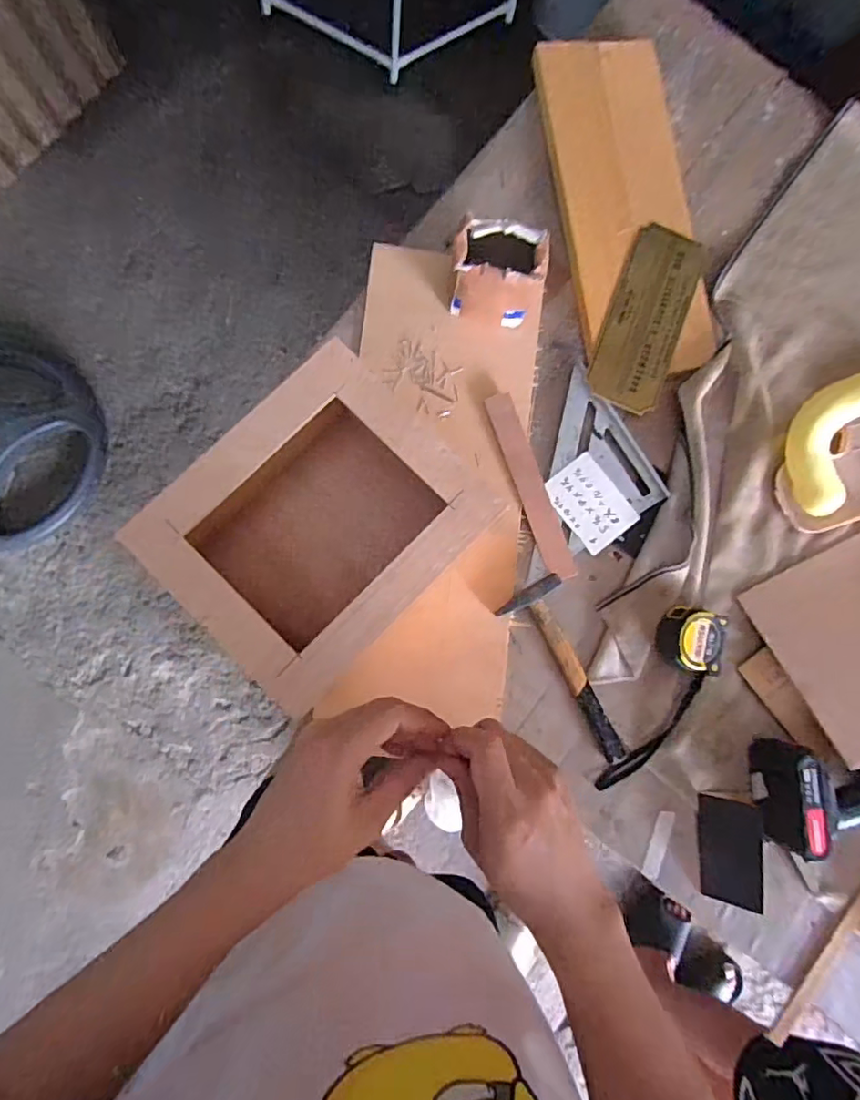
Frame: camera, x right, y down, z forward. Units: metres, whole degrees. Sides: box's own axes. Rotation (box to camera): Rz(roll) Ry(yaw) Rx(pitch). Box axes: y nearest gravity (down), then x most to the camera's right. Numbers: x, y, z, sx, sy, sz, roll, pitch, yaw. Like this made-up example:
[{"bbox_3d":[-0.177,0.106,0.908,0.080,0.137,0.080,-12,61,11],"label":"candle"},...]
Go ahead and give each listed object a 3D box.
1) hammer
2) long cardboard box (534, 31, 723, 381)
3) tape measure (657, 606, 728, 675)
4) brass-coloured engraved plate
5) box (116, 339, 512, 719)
[{"bbox_3d":[0.154,0.128,0.601,0.066,0.027,0.200,-31,88,-9],"label":"hammer"},{"bbox_3d":[0.228,-0.408,0.672,0.156,0.029,0.419,-6,84,-7],"label":"long cardboard box"},{"bbox_3d":[0.277,0.097,0.610,0.067,0.036,0.067,12,82,-5],"label":"tape measure"},{"bbox_3d":[0.249,-0.264,0.651,0.086,0.008,0.217,23,83,-5],"label":"brass-coloured engraved plate"},{"bbox_3d":[-0.102,-0.018,0.535,0.205,0.125,0.243,44,81,0],"label":"box"}]

